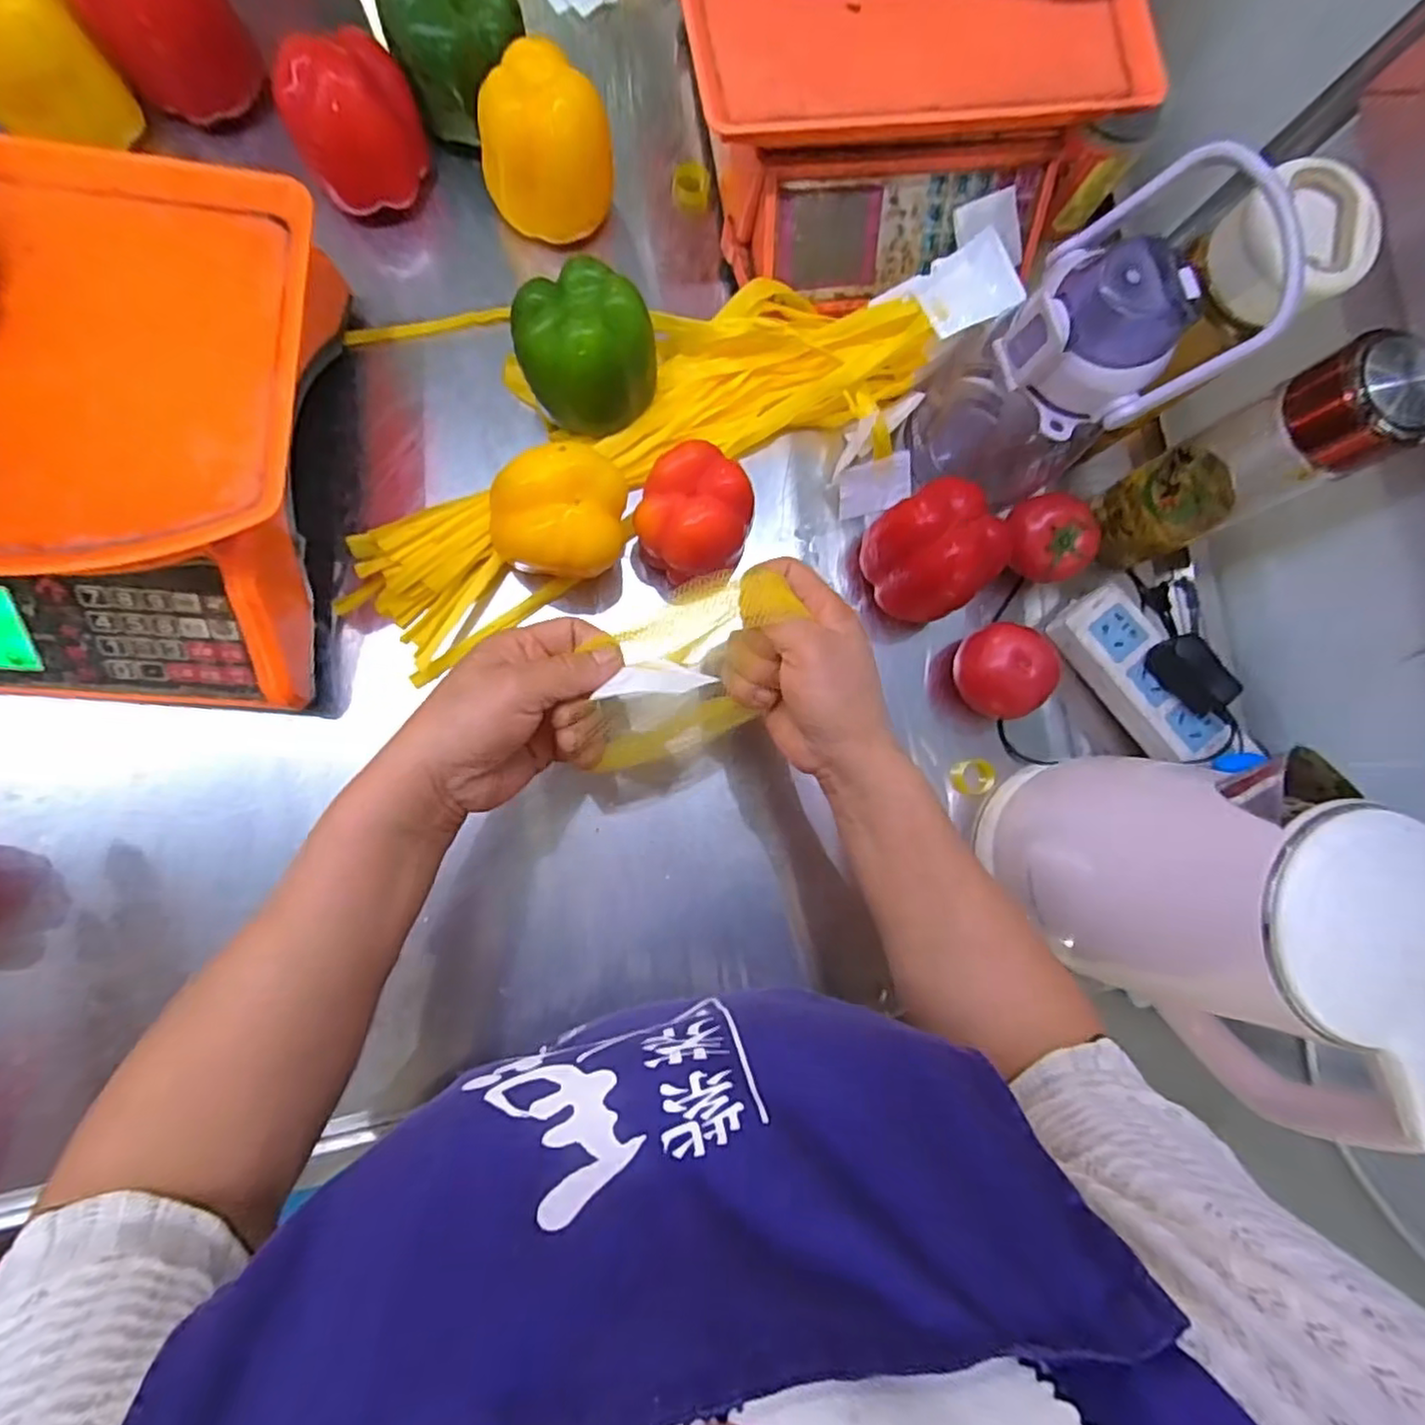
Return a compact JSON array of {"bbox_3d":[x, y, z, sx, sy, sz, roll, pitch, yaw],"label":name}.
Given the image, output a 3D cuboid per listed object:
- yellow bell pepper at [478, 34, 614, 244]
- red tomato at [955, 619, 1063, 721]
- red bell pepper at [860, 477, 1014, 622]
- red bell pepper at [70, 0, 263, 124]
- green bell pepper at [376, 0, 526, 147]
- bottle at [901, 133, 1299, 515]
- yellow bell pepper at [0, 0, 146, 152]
[{"bbox_3d":[-0.113,-0.380,0.459,0.086,0.097,0.069,22,83,-5],"label":"yellow bell pepper"},{"bbox_3d":[0.211,-0.030,0.491,0.057,0.058,0.066,-25,89,-9],"label":"red tomato"},{"bbox_3d":[0.154,-0.112,0.467,0.071,0.068,0.082,-25,89,-9],"label":"red bell pepper"},{"bbox_3d":[-0.345,-0.437,0.416,0.076,0.084,0.065,3,85,-7],"label":"red bell pepper"},{"bbox_3d":[-0.171,-0.447,0.452,0.072,0.091,0.070,1,86,-7],"label":"green bell pepper"},{"bbox_3d":[0.209,-0.207,0.427,0.101,0.242,0.104,1,86,-7],"label":"bottle"},{"bbox_3d":[-0.426,-0.411,0.417,0.076,0.076,0.077,1,86,-7],"label":"yellow bell pepper"}]

